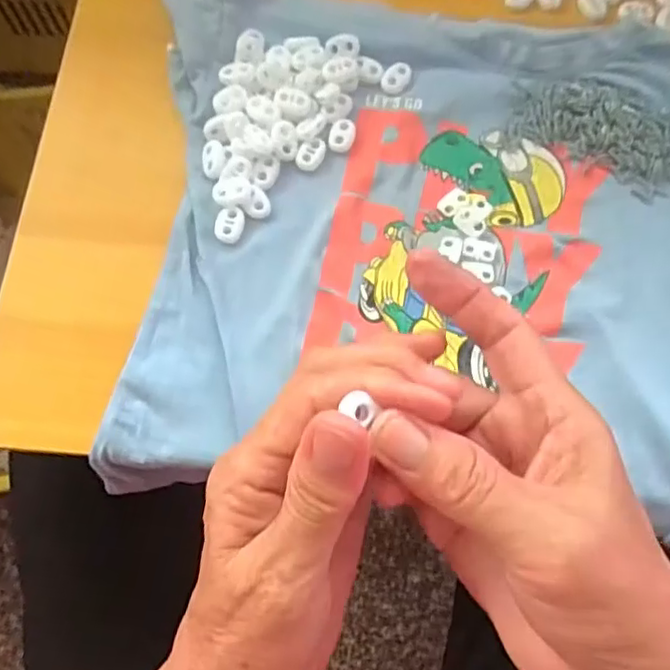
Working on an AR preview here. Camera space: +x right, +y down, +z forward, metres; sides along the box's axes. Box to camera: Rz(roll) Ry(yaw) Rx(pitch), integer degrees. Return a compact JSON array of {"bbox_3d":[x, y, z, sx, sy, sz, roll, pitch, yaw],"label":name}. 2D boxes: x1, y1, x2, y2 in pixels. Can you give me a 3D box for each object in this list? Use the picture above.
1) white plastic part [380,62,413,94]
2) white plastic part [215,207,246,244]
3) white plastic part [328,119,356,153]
[{"bbox_3d":[0.039,-0.162,0.384,0.016,0.004,0.022,34,79,9],"label":"white plastic part"},{"bbox_3d":[-0.060,-0.063,0.347,0.016,0.004,0.020,8,76,3],"label":"white plastic part"},{"bbox_3d":[0.005,-0.121,0.366,0.015,0.004,0.021,15,77,5],"label":"white plastic part"}]

